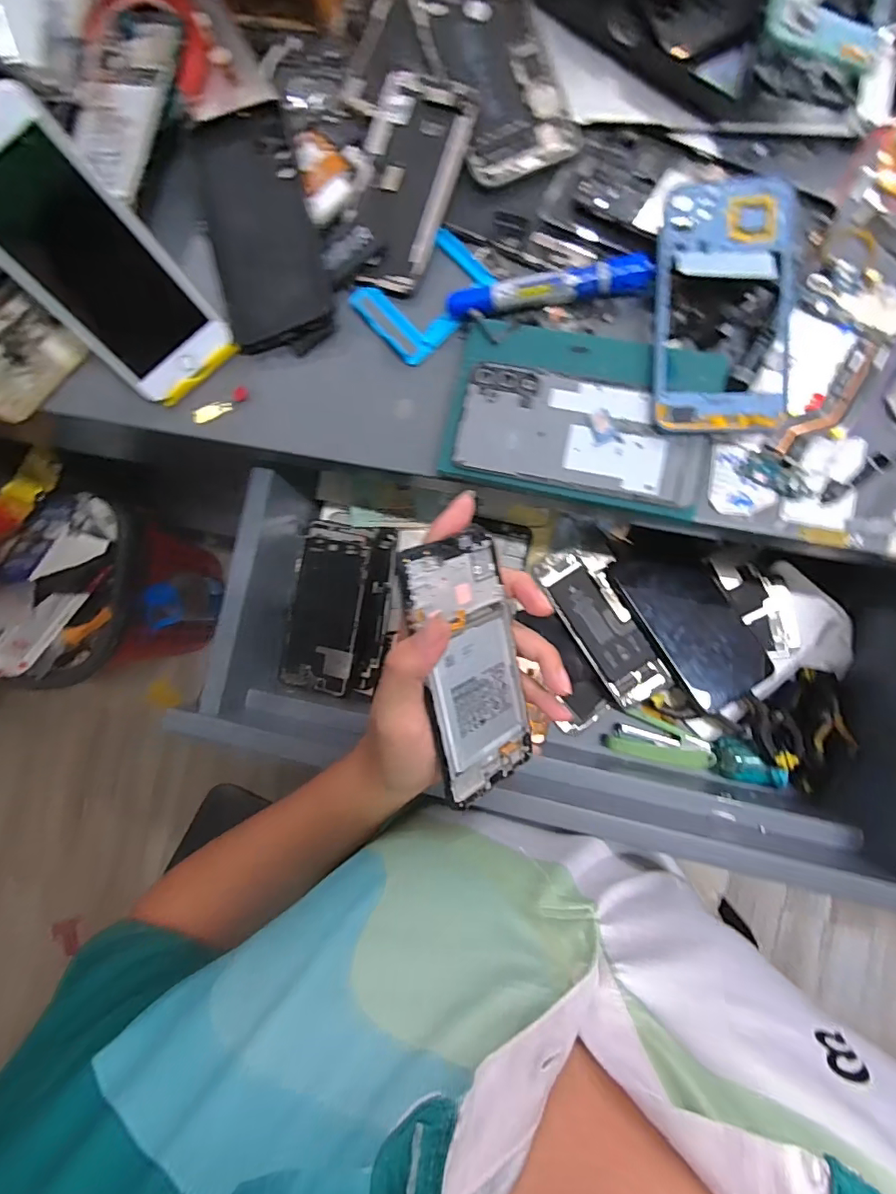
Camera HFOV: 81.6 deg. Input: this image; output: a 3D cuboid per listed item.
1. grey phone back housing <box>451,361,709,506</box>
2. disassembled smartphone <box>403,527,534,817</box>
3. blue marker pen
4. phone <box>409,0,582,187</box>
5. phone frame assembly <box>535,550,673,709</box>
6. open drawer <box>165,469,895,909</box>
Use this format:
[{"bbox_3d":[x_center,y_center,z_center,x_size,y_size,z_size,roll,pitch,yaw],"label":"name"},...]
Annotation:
[{"bbox_3d":[0.085,-0.105,0.335,0.152,0.013,0.067,12,86,7],"label":"grey phone back housing"},{"bbox_3d":[0.015,0.042,0.307,0.071,0.006,0.152,-20,103,-38],"label":"disassembled smartphone"},{"bbox_3d":[0.067,-0.204,0.344,0.130,0.019,0.021,-6,84,6],"label":"blue marker pen"},{"bbox_3d":[0.031,-0.364,0.353,0.076,0.011,0.150,-20,83,4],"label":"phone"},{"bbox_3d":[0.142,0.024,0.474,0.059,0.009,0.150,-29,82,3],"label":"phone frame assembly"},{"bbox_3d":[0.093,0.046,0.434,0.551,0.128,0.265,10,86,7],"label":"open drawer"}]

